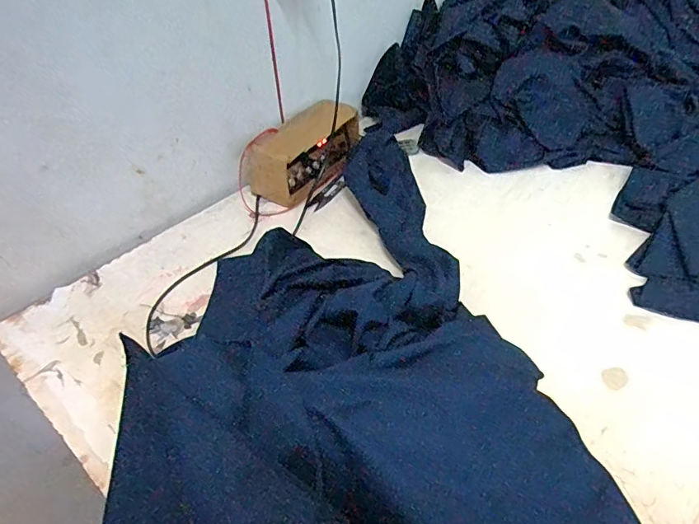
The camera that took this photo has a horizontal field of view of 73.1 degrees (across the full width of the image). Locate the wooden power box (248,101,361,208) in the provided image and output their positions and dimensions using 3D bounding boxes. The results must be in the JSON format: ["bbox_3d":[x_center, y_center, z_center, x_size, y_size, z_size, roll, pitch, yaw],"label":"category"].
[{"bbox_3d":[-0.062,-0.162,0.697,0.083,0.079,0.185,23,49,25],"label":"wooden power box"}]

